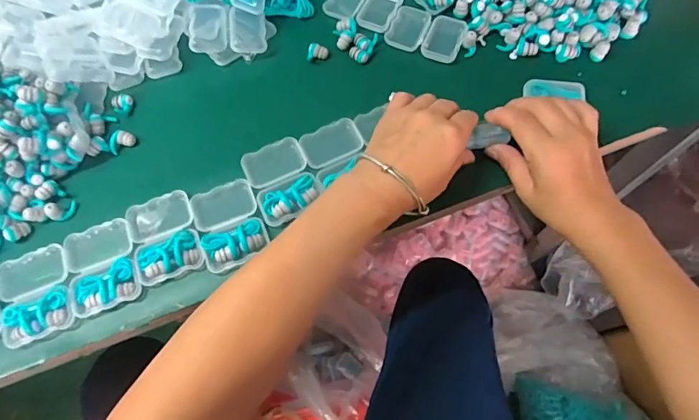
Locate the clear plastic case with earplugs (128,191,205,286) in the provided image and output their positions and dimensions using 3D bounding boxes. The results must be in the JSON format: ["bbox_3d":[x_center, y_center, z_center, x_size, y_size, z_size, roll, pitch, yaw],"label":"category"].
[{"bbox_3d":[-0.159,0.022,0.386,0.055,0.012,0.073,-20,69,-7],"label":"clear plastic case with earplugs"}]

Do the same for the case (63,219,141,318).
[{"bbox_3d":[-0.209,0.047,0.378,0.054,0.014,0.073,-20,69,-7],"label":"case"}]

